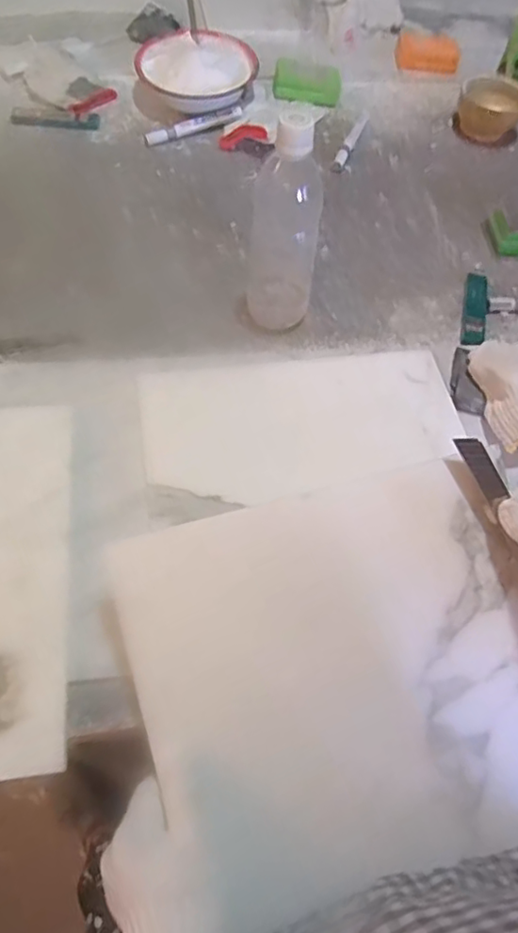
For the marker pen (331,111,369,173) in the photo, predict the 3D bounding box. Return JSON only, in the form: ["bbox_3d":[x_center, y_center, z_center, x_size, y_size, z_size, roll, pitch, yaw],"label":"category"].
[{"bbox_3d":[0.131,-0.459,0.821,0.017,0.012,0.155,21,63,9],"label":"marker pen"}]

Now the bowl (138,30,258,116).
[{"bbox_3d":[-0.087,-0.555,0.828,0.164,0.053,0.150,2,60,-3],"label":"bowl"}]

